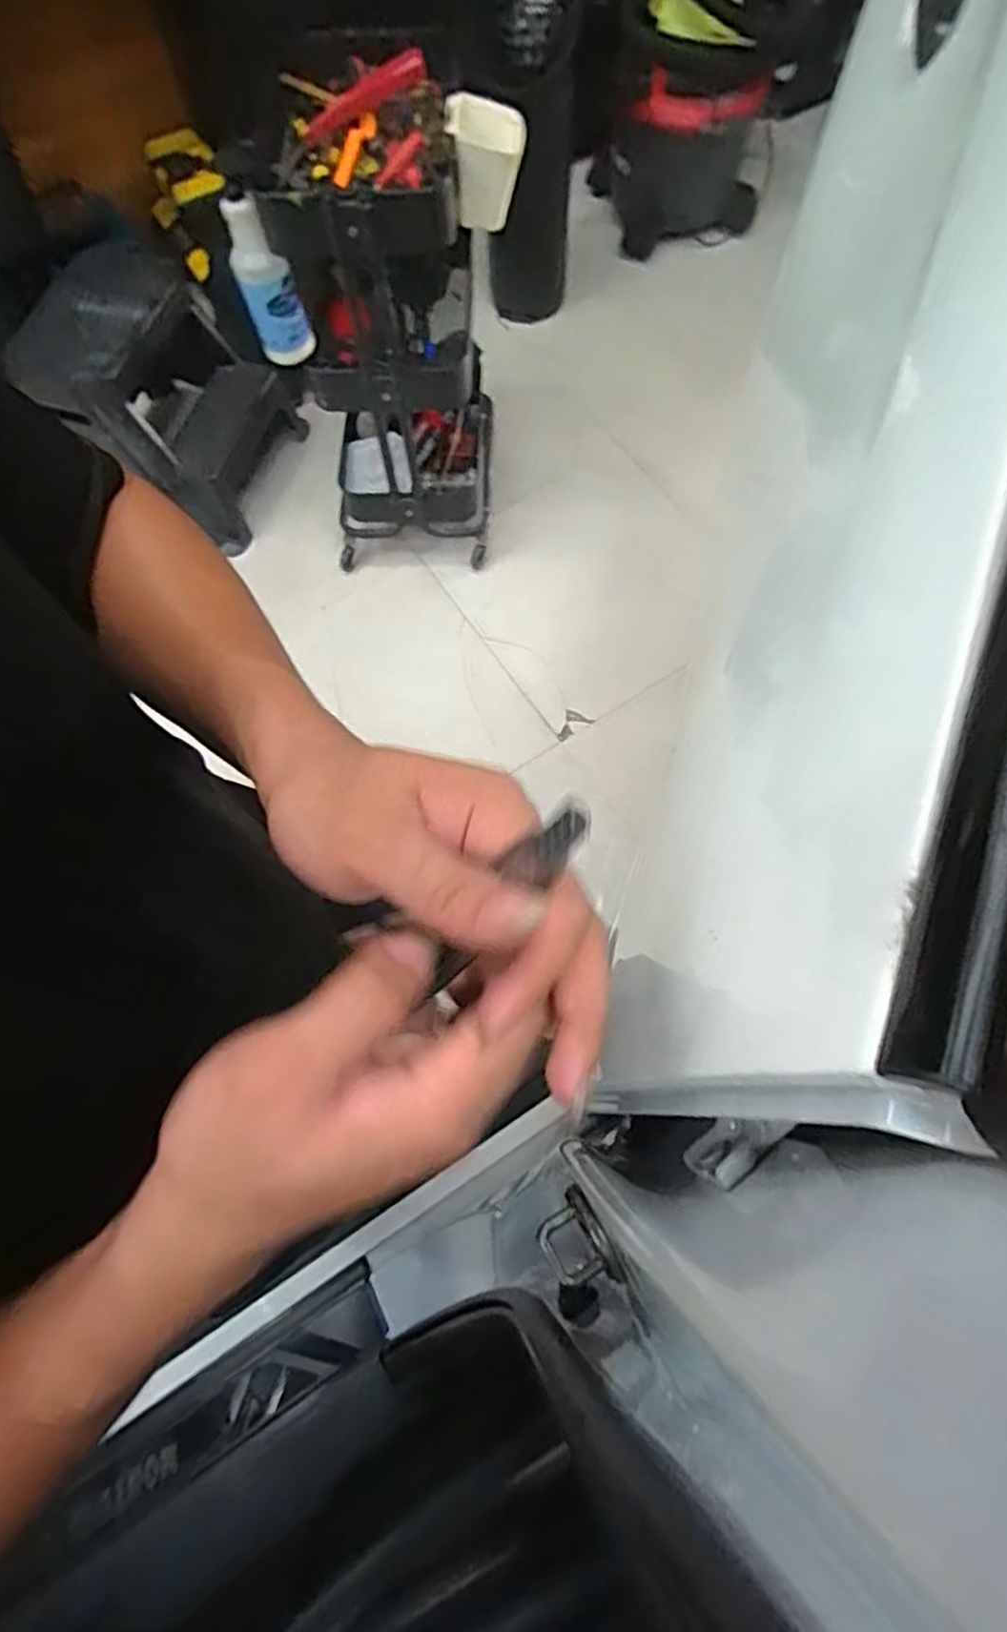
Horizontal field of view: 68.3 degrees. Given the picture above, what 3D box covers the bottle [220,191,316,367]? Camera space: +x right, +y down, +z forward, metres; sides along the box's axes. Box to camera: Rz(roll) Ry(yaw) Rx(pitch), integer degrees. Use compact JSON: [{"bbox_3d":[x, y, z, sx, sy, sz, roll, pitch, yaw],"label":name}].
[{"bbox_3d":[-0.404,-0.910,1.276,0.094,0.236,0.070,-19,70,-4],"label":"bottle"}]

